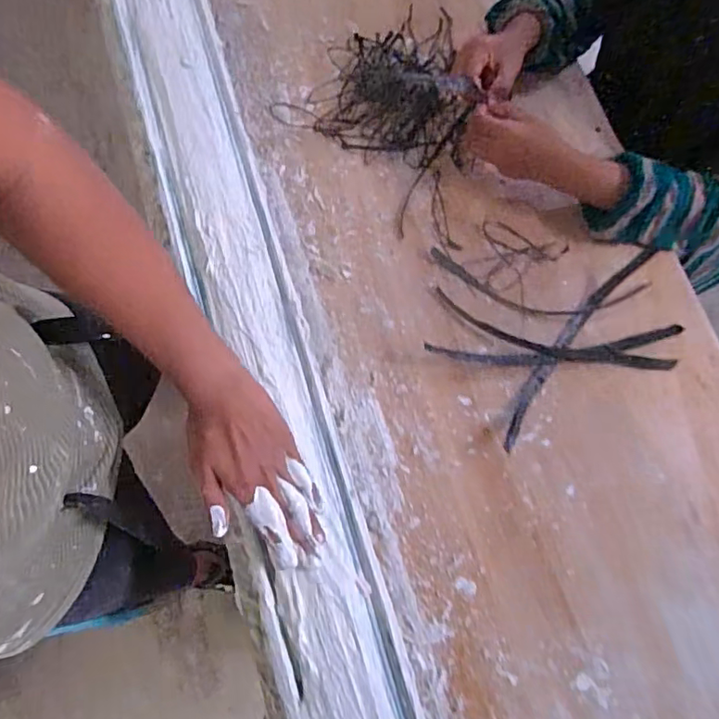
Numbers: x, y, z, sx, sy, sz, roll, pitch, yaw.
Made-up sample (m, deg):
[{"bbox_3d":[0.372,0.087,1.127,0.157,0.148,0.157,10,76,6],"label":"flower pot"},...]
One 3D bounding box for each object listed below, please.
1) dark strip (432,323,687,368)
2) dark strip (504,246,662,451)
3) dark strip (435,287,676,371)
[{"bbox_3d":[0.223,-0.012,0.622,0.288,0.019,0.032,-5,76,-1],"label":"dark strip"},{"bbox_3d":[0.245,-0.021,0.635,0.031,0.007,0.297,37,79,9],"label":"dark strip"},{"bbox_3d":[0.221,-0.022,0.639,0.275,0.005,0.041,17,77,4],"label":"dark strip"}]

